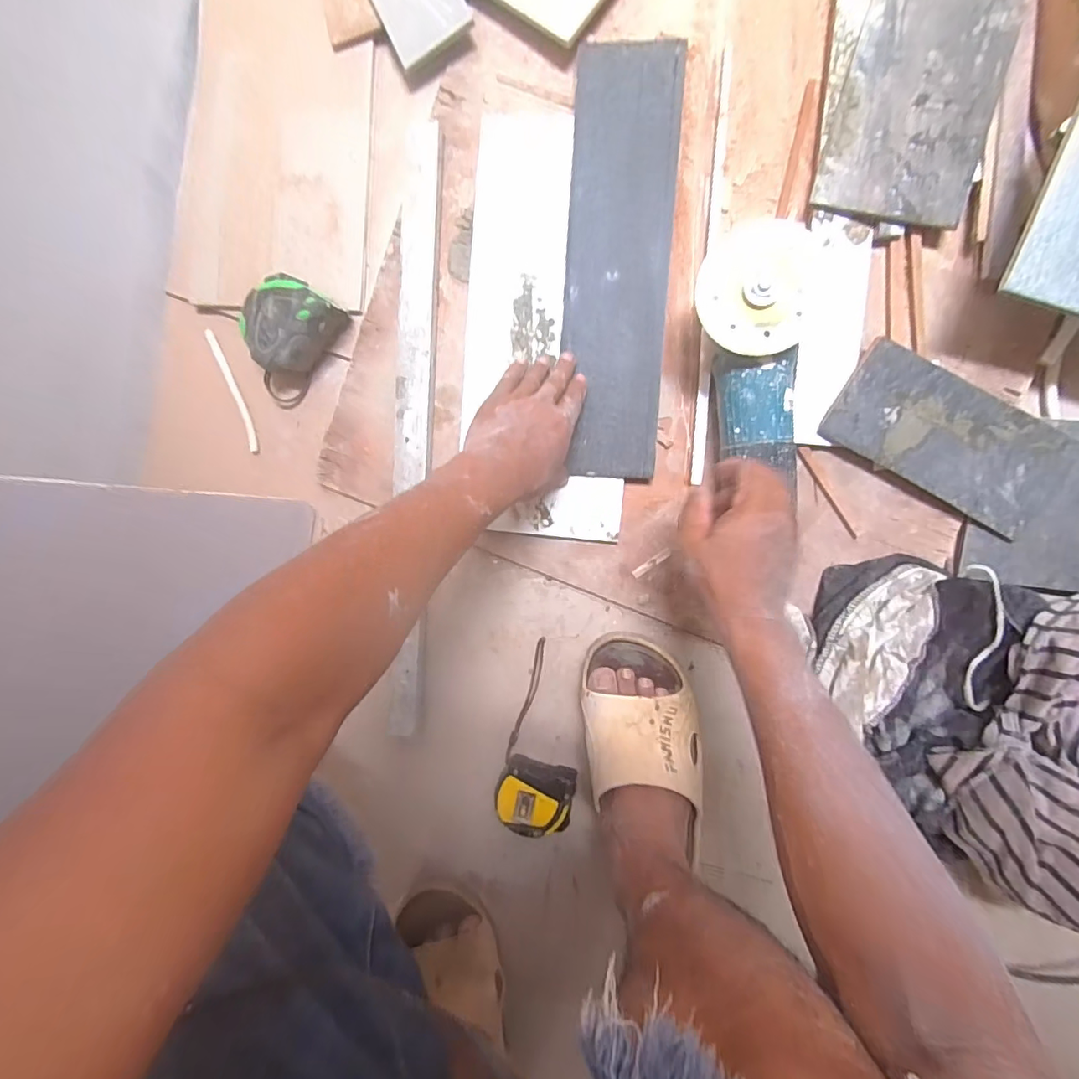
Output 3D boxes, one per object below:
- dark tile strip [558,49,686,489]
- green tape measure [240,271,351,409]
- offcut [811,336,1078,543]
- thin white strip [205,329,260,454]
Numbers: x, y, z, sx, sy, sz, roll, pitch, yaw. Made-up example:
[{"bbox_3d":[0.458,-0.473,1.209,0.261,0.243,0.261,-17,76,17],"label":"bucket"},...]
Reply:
[{"bbox_3d":[0.075,-0.254,0.486,0.095,0.007,0.382,2,94,6],"label":"dark tile strip"},{"bbox_3d":[-0.258,-0.201,0.520,0.070,0.049,0.118,38,98,2],"label":"green tape measure"},{"bbox_3d":[0.362,-0.095,0.462,0.190,0.015,0.103,31,102,4],"label":"offcut"},{"bbox_3d":[-0.326,-0.158,0.552,0.011,0.005,0.135,-19,93,8],"label":"thin white strip"}]

